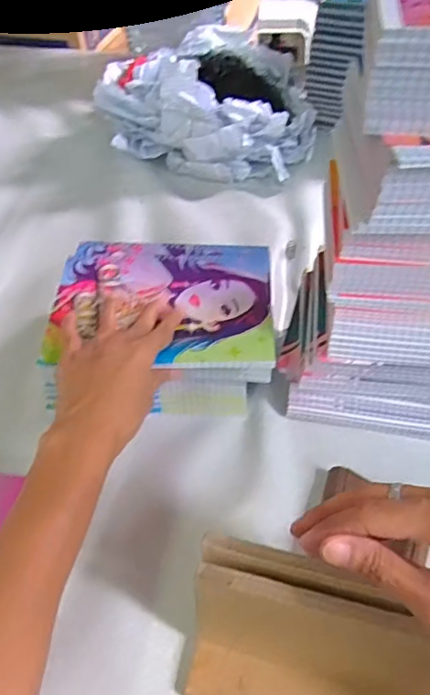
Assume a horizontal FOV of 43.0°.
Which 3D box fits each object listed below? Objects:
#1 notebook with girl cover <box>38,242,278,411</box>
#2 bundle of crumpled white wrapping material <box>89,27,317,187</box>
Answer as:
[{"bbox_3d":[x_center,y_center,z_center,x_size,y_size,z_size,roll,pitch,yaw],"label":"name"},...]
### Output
[{"bbox_3d":[-0.045,-0.040,0.502,0.195,0.010,0.191,1,46,3],"label":"notebook with girl cover"},{"bbox_3d":[-0.019,-0.396,0.876,0.304,0.145,0.289,-5,46,-3],"label":"bundle of crumpled white wrapping material"}]

